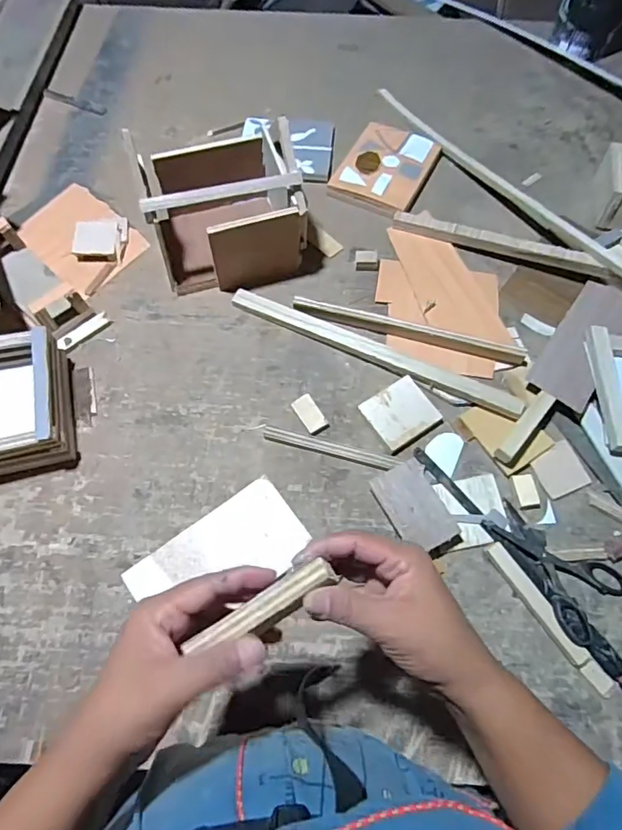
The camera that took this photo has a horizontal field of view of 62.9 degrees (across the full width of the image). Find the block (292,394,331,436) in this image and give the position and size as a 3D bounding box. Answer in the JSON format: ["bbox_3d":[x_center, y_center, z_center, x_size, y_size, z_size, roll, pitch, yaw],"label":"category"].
[{"bbox_3d":[-0.001,-0.001,0.605,0.027,0.007,0.050,-29,68,-14],"label":"block"}]

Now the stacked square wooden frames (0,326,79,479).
[{"bbox_3d":[-0.350,-0.012,0.566,0.143,0.079,0.155,-11,65,-6],"label":"stacked square wooden frames"}]

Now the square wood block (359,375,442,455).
[{"bbox_3d":[0.107,-0.001,0.605,0.076,0.015,0.073,-29,68,-14],"label":"square wood block"}]

